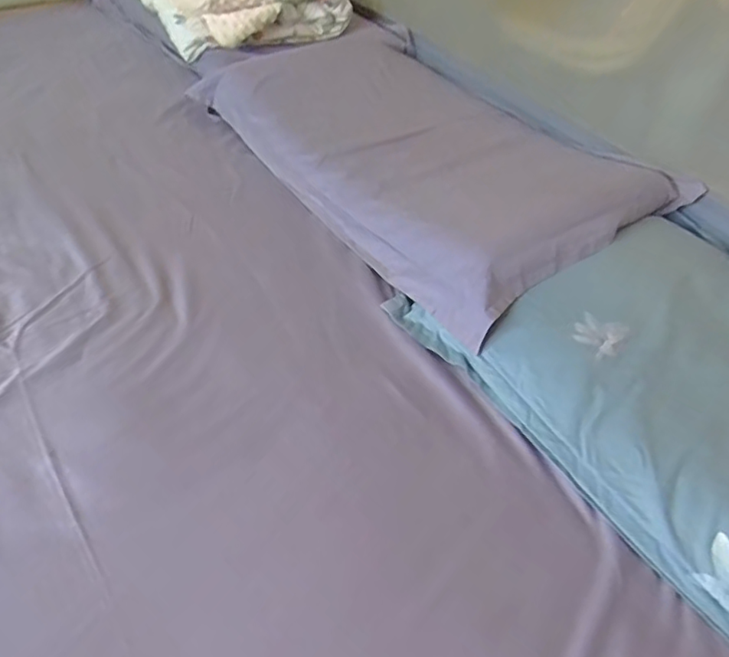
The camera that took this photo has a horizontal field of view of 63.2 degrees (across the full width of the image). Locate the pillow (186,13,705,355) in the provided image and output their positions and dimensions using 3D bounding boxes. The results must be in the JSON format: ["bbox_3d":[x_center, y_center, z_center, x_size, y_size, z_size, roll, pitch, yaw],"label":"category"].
[{"bbox_3d":[0.077,-0.309,0.970,0.441,0.118,0.742,-30,57,-27],"label":"pillow"}]

